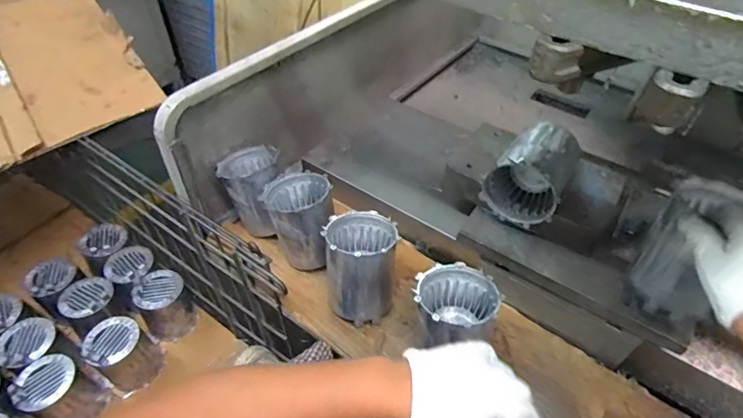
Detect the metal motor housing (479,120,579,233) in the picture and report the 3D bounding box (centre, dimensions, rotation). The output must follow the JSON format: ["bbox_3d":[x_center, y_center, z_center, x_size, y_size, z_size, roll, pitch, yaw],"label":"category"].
[{"bbox_3d":[0.208,-0.046,0.569,0.096,0.090,0.103,26,52,21],"label":"metal motor housing"}]

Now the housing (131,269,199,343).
[{"bbox_3d":[-0.401,0.189,0.848,0.086,0.122,0.082,1,47,-1],"label":"housing"}]

